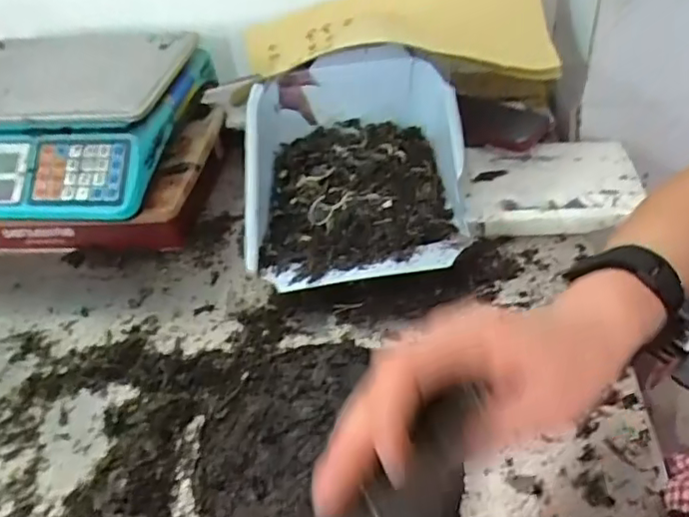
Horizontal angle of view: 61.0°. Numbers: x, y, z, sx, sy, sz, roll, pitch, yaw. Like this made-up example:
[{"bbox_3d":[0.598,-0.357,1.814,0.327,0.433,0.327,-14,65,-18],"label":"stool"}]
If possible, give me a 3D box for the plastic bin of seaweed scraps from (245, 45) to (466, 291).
[{"bbox_3d":[0.017,-0.114,0.640,0.237,0.155,0.234,-7,41,0],"label":"plastic bin of seaweed scraps"}]

